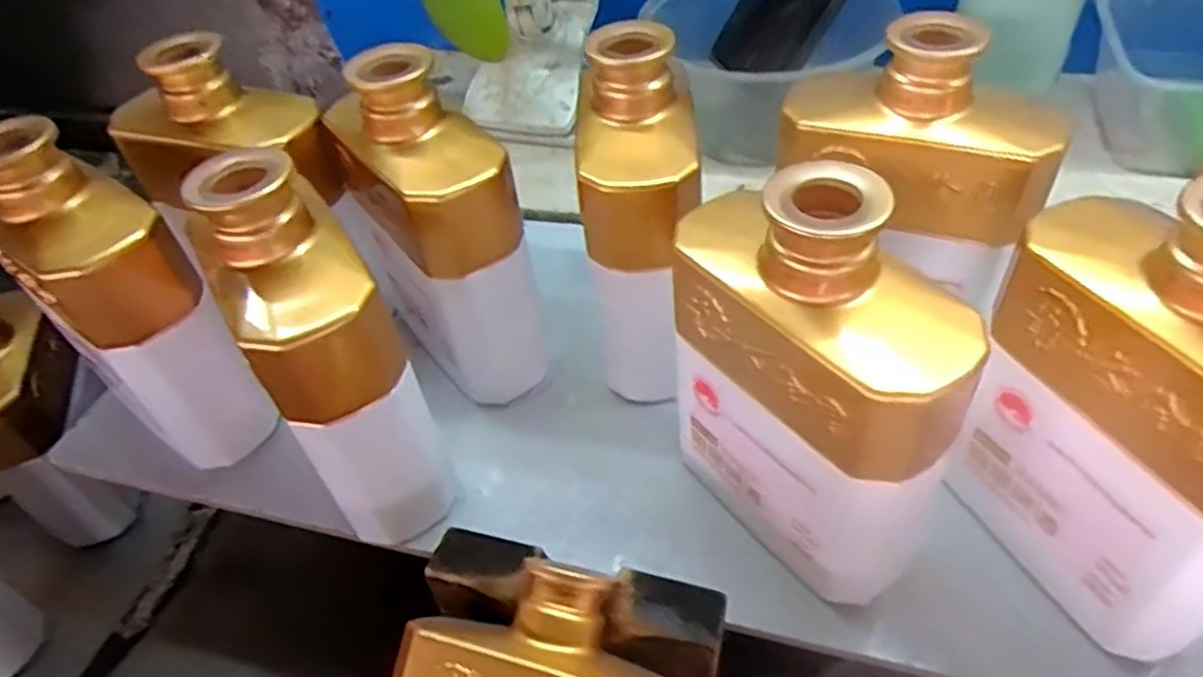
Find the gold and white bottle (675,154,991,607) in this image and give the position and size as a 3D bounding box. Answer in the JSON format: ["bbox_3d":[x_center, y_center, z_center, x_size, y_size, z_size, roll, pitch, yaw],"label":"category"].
[{"bbox_3d":[0.075,0.016,0.280,0.053,0.153,0.114,-31,53,-19],"label":"gold and white bottle"}]

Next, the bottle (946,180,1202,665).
[{"bbox_3d":[0.181,0.026,0.257,0.050,0.155,0.115,-18,50,-10],"label":"bottle"}]

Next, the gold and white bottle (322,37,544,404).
[{"bbox_3d":[-0.082,-0.051,0.372,0.058,0.157,0.102,-35,54,-22],"label":"gold and white bottle"}]

